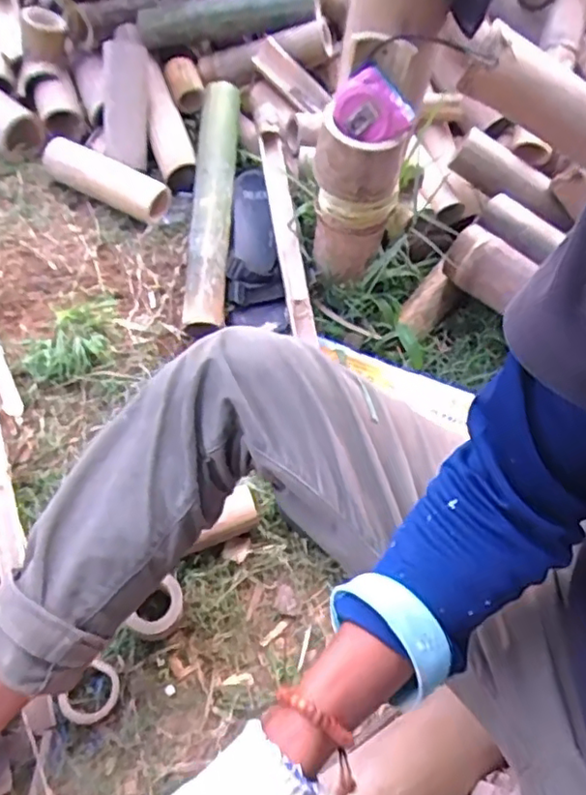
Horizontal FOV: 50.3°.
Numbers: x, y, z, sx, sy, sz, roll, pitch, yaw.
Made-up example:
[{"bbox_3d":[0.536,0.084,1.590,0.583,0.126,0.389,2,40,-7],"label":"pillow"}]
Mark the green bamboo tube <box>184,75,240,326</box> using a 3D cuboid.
[{"bbox_3d":[-0.117,-0.298,0.923,0.059,0.053,0.422,2,71,0],"label":"green bamboo tube"}]

